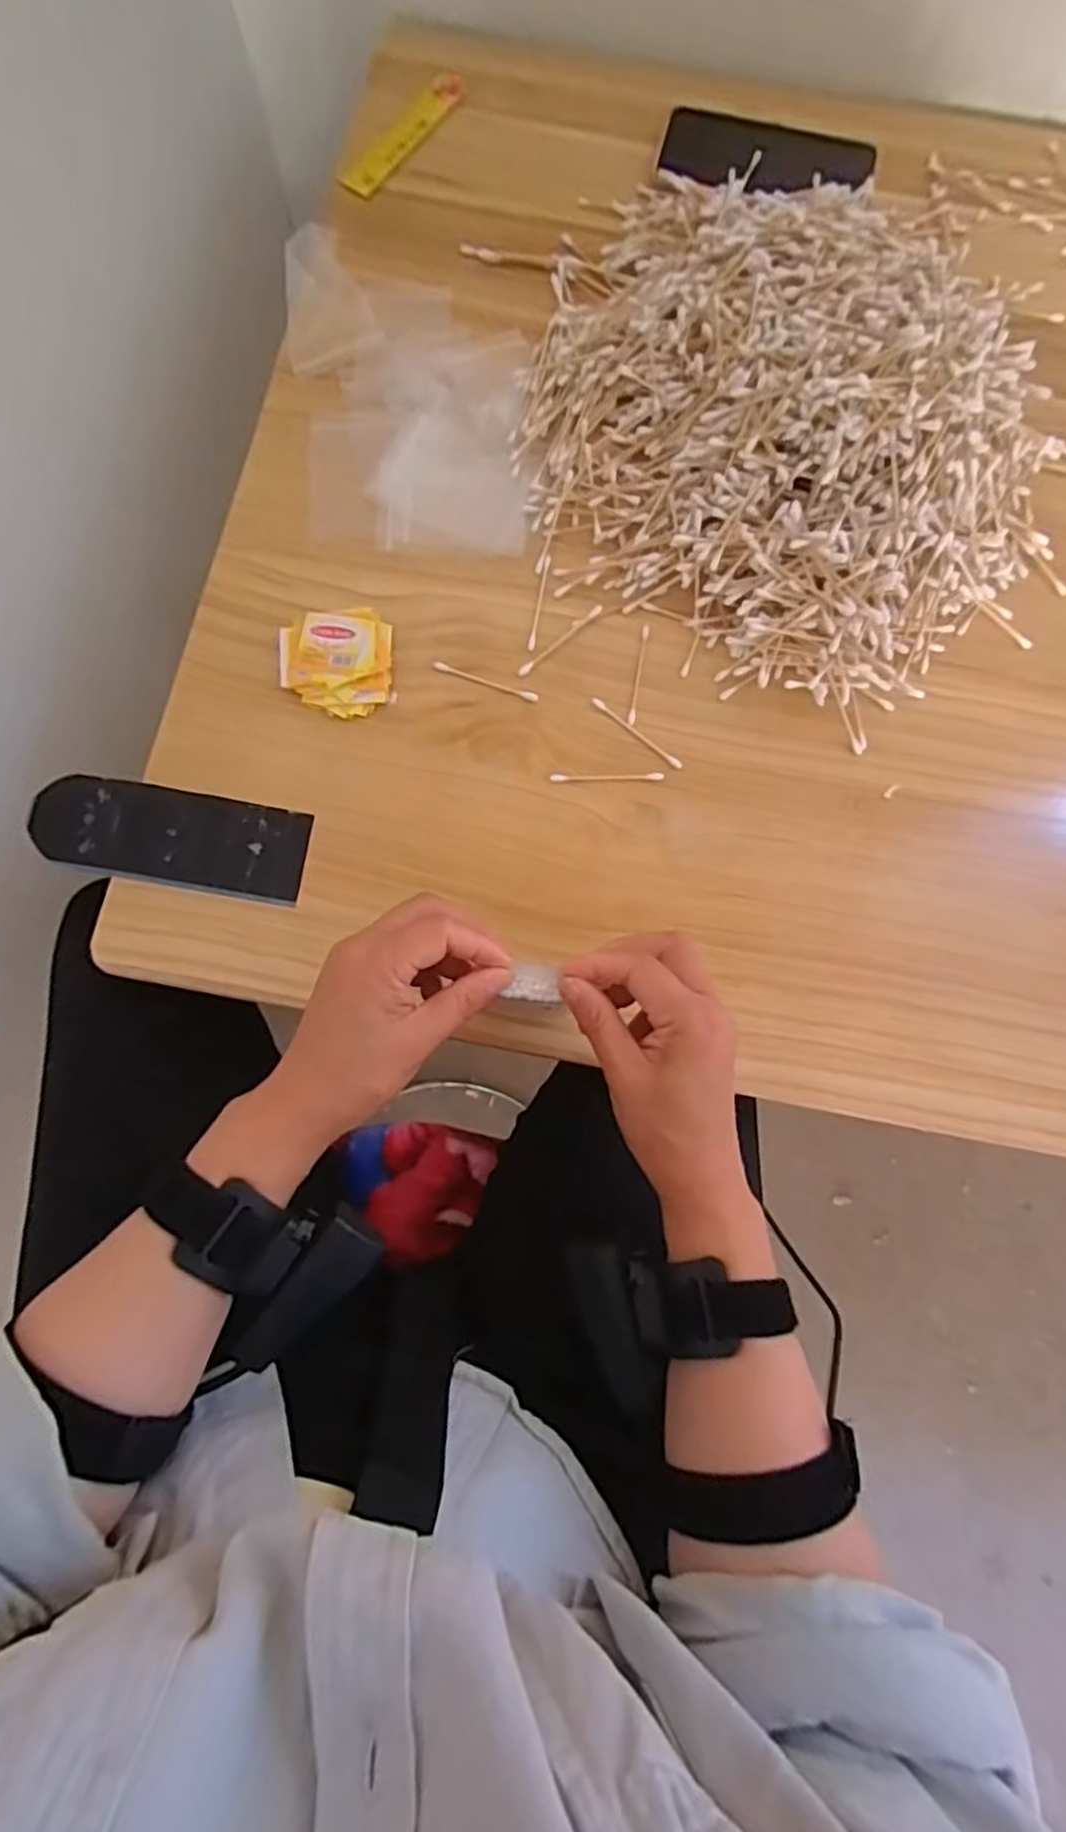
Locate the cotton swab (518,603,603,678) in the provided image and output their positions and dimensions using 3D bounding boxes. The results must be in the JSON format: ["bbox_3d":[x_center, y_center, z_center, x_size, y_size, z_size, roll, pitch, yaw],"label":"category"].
[{"bbox_3d":[0.018,-0.182,0.470,0.072,0.004,0.007,-41,83,-8],"label":"cotton swab"}]

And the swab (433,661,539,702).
[{"bbox_3d":[-0.031,-0.152,0.463,0.071,0.004,0.006,20,80,2],"label":"swab"}]

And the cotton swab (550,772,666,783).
[{"bbox_3d":[0.047,-0.088,0.453,0.072,0.004,0.006,-1,79,-2],"label":"cotton swab"}]

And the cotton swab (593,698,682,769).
[{"bbox_3d":[0.067,-0.118,0.461,0.071,0.004,0.006,40,81,6],"label":"cotton swab"}]

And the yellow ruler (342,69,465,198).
[{"bbox_3d":[-0.099,-0.613,0.562,0.028,0.004,0.140,35,81,-5],"label":"yellow ruler"}]

